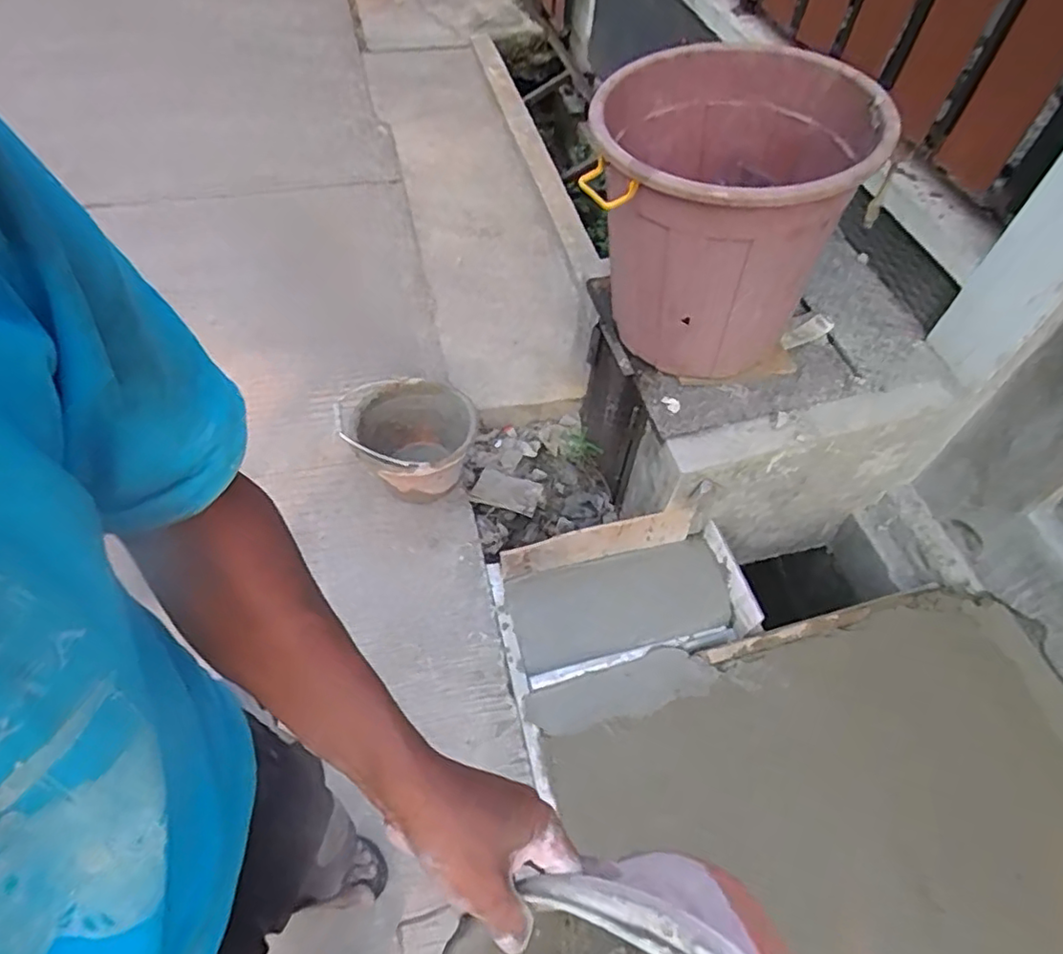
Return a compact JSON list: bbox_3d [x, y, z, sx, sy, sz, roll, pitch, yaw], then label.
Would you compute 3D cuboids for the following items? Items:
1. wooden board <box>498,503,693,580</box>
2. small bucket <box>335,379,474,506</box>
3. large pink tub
[{"bbox_3d":[0.134,0.140,1.317,0.397,0.143,0.022,-10,55,-9],"label":"wooden board"},{"bbox_3d":[-0.276,-0.074,1.431,0.295,0.194,0.242,13,55,7],"label":"small bucket"},{"bbox_3d":[0.336,-0.485,1.199,0.448,0.456,0.490,1,54,-1],"label":"large pink tub"}]

